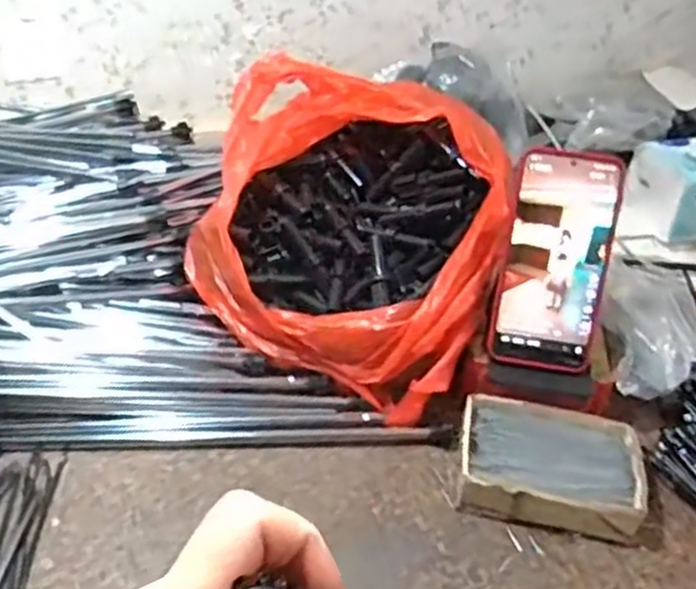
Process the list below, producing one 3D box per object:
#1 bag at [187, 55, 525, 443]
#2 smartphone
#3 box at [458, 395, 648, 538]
[{"bbox_3d":[0.009,-0.065,0.636,0.244,0.172,0.234,15,39,15],"label":"bag"},{"bbox_3d":[0.158,-0.025,0.570,0.079,0.163,0.015,9,9,8],"label":"smartphone"},{"bbox_3d":[0.149,0.127,0.557,0.128,0.039,0.090,9,38,8],"label":"box"}]

